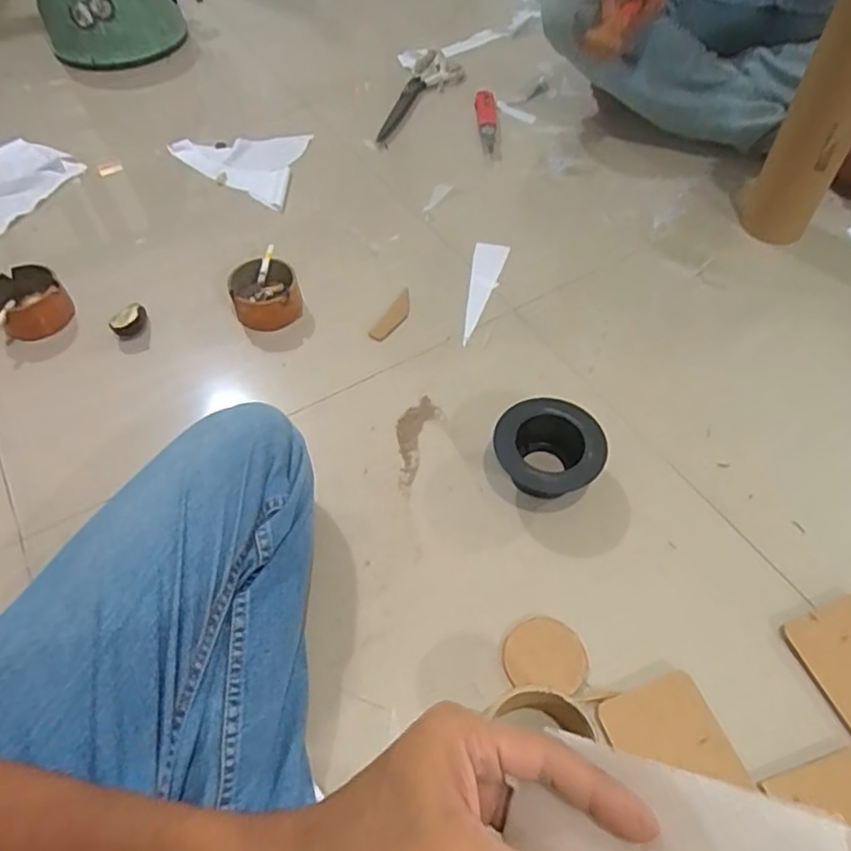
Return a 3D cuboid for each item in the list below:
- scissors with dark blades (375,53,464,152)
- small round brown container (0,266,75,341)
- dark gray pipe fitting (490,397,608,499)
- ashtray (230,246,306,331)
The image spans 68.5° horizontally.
[{"bbox_3d":[-0.007,-0.566,1.080,0.081,0.025,0.297,17,56,11],"label":"scissors with dark blades"},{"bbox_3d":[-0.487,-0.150,0.769,0.083,0.047,0.085,0,54,-1],"label":"small round brown container"},{"bbox_3d":[0.125,0.029,0.629,0.096,0.059,0.100,0,54,-1],"label":"dark gray pipe fitting"},{"bbox_3d":[-0.199,-0.166,0.773,0.080,0.045,0.088,-17,56,-13],"label":"ashtray"}]

